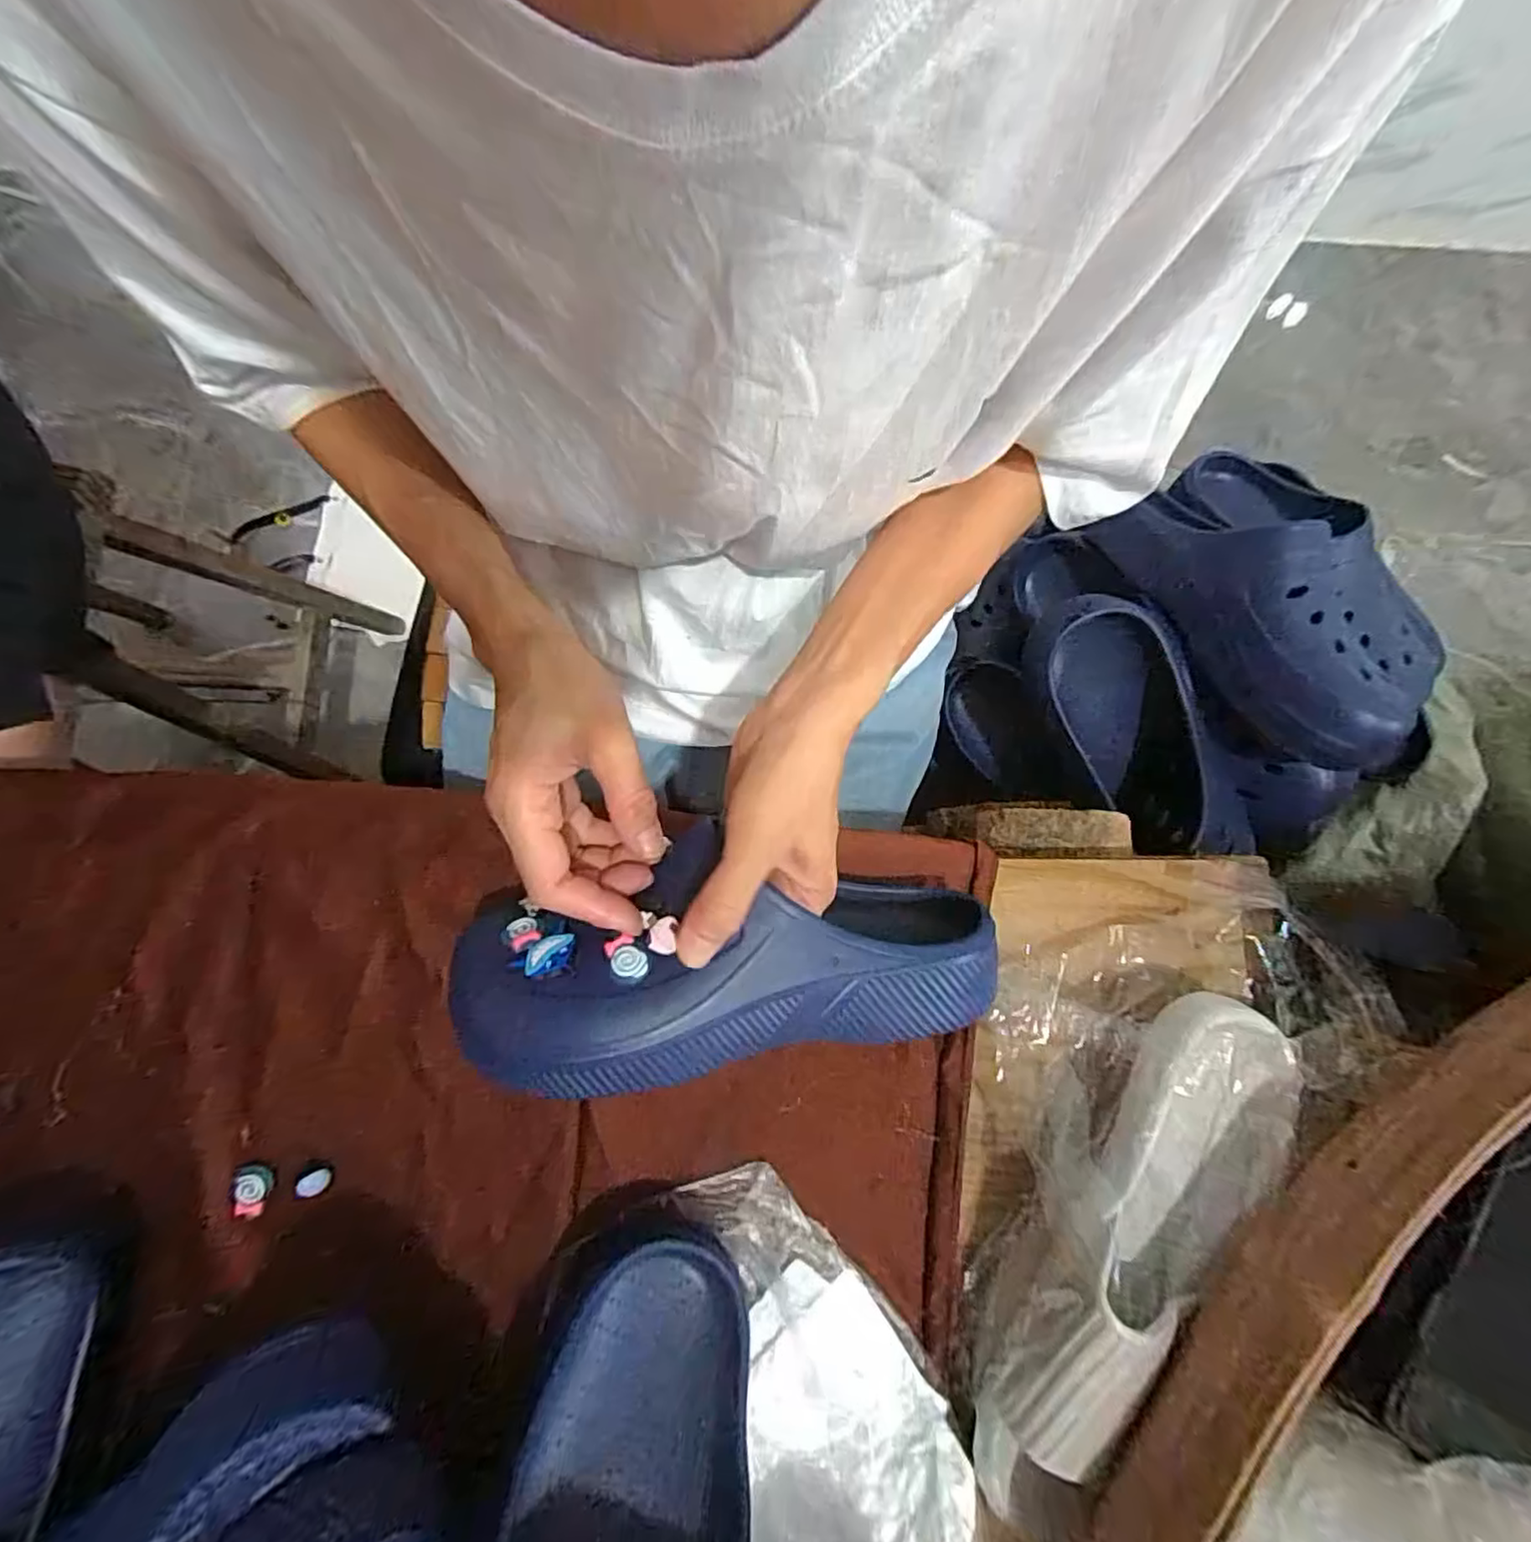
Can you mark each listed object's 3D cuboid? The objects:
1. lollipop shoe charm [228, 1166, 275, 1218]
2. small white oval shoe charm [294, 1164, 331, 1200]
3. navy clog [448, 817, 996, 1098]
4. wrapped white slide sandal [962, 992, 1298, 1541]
[{"bbox_3d":[-0.266,0.217,0.342,0.018,0.004,0.024,-10,79,-5],"label":"lollipop shoe charm"},{"bbox_3d":[-0.235,0.213,0.344,0.013,0.010,0.014,-22,81,-7],"label":"small white oval shoe charm"},{"bbox_3d":[-0.017,0.083,0.312,0.249,0.077,0.101,-3,73,-11],"label":"navy clog"},{"bbox_3d":[0.170,0.224,0.326,0.094,0.092,0.258,37,81,4],"label":"wrapped white slide sandal"}]

